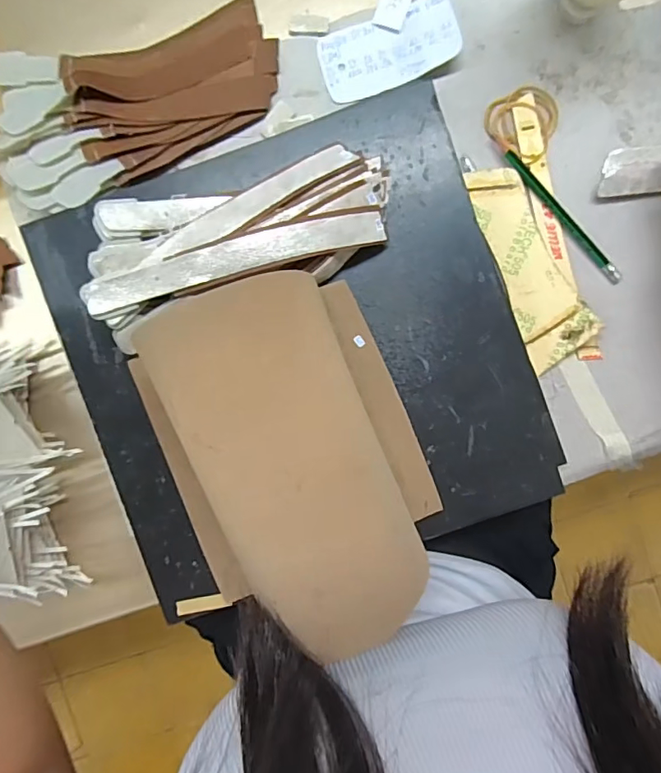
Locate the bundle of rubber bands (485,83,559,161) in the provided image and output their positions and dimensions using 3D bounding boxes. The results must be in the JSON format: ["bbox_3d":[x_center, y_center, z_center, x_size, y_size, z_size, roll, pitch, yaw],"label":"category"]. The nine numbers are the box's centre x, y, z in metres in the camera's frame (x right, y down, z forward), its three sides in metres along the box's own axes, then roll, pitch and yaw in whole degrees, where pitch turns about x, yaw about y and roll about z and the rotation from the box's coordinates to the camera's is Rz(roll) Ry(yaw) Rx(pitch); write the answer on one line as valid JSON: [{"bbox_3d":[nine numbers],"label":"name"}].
[{"bbox_3d":[0.147,-0.204,0.382,0.054,0.004,0.054,0,94,0],"label":"bundle of rubber bands"}]

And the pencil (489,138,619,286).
[{"bbox_3d":[0.174,-0.134,0.384,0.010,0.007,0.143,-43,93,3],"label":"pencil"}]

